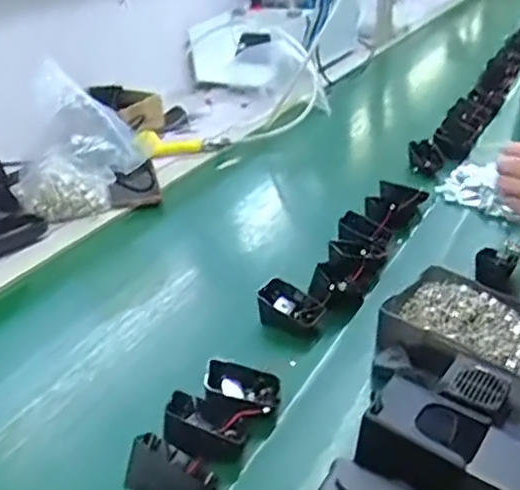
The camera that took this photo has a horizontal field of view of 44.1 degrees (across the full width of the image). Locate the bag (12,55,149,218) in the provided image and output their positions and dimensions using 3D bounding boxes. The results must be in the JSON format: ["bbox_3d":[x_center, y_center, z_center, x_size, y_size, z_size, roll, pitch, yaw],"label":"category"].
[{"bbox_3d":[-0.262,-0.139,0.906,0.185,0.181,0.080,-12,30,-15],"label":"bag"}]

